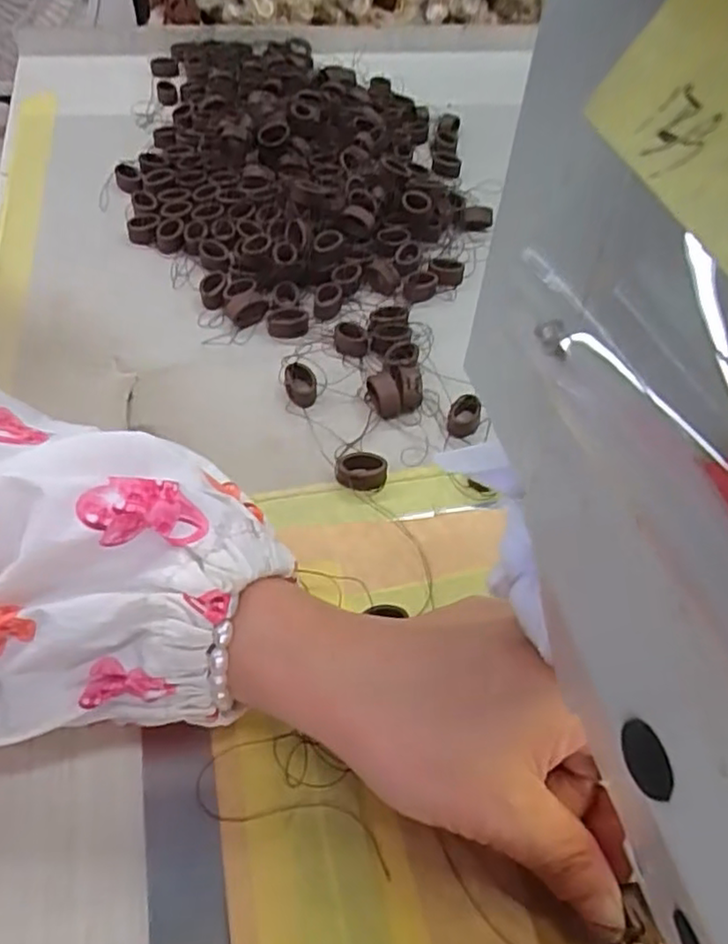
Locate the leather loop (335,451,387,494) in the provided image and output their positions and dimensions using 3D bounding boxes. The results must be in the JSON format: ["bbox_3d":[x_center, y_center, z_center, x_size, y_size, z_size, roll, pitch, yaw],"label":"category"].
[{"bbox_3d":[-0.001,-0.001,0.293,0.021,0.011,0.016,5,51,1],"label":"leather loop"}]

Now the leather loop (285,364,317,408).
[{"bbox_3d":[-0.030,-0.042,0.322,0.014,0.009,0.020,-8,53,-10],"label":"leather loop"}]

